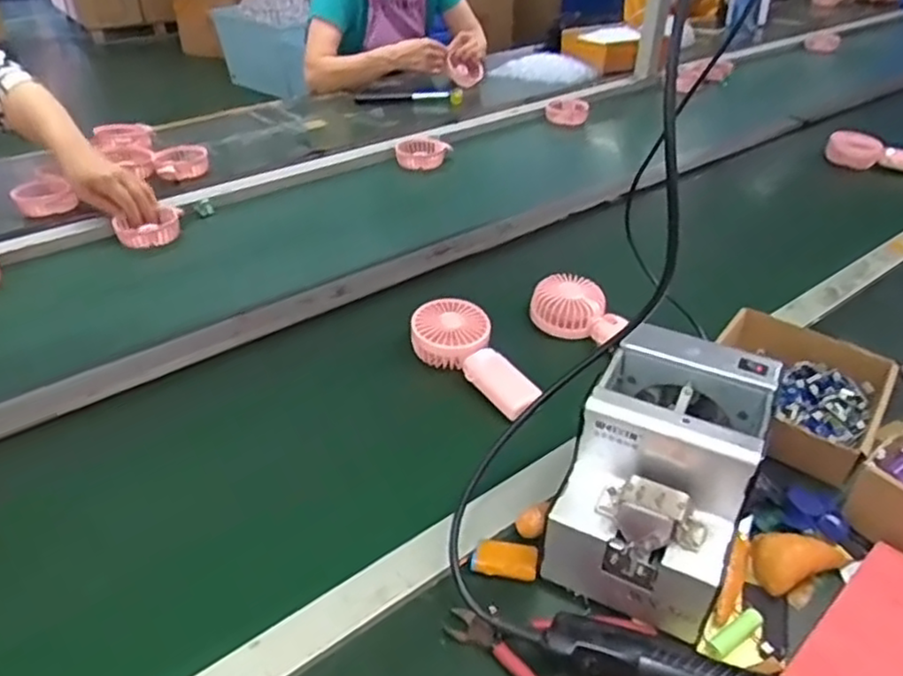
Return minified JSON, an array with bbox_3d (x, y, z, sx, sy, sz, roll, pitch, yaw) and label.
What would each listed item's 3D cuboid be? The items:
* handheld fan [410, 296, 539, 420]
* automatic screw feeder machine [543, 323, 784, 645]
[{"bbox_3d":[0.030,0.022,0.768,0.081,0.037,0.173,-26,56,-32],"label":"handheld fan"},{"bbox_3d":[0.166,0.105,0.544,0.121,0.154,0.168,18,39,24],"label":"automatic screw feeder machine"}]

